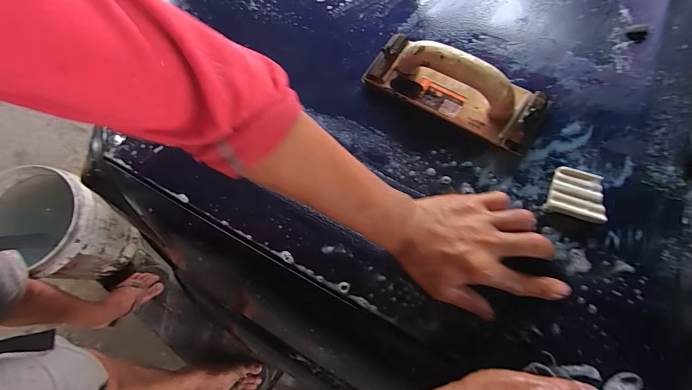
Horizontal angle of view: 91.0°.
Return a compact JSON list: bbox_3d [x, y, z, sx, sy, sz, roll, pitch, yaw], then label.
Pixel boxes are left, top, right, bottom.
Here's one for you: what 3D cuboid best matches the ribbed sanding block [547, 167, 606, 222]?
[{"bbox_3d":[0.255,0.000,0.374,0.055,0.014,0.051,21,74,8],"label":"ribbed sanding block"}]

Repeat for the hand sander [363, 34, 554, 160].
[{"bbox_3d":[0.135,-0.140,0.420,0.226,0.087,0.083,33,76,11],"label":"hand sander"}]

